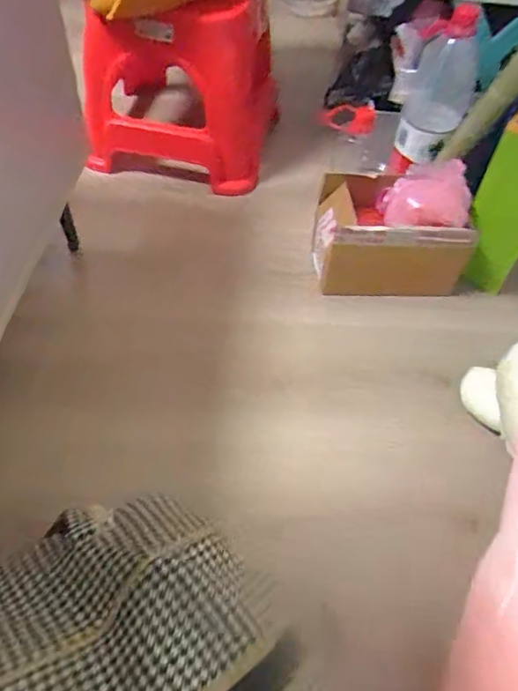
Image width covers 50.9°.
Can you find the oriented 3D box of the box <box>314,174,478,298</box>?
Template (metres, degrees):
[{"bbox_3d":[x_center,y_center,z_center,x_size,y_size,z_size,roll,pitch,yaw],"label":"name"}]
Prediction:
[{"bbox_3d":[0.182,-0.156,0.789,0.204,0.136,0.130,6,52,1],"label":"box"}]

